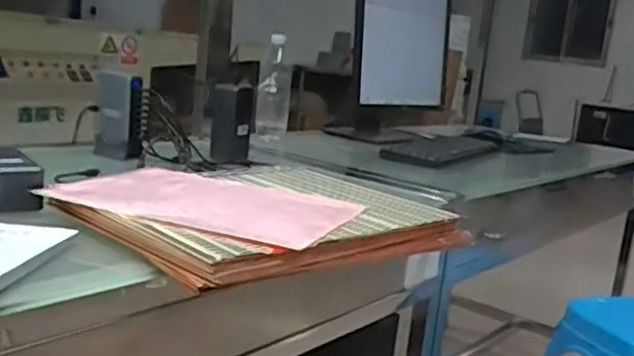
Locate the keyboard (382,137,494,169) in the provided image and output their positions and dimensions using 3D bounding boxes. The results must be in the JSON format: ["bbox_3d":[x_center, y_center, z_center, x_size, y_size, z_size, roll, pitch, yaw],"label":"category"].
[{"bbox_3d":[0.265,-0.061,1.438,0.131,0.033,0.379,13,13,31],"label":"keyboard"}]

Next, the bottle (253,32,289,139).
[{"bbox_3d":[-0.093,-0.177,1.416,0.066,0.236,0.086,6,11,2],"label":"bottle"}]

